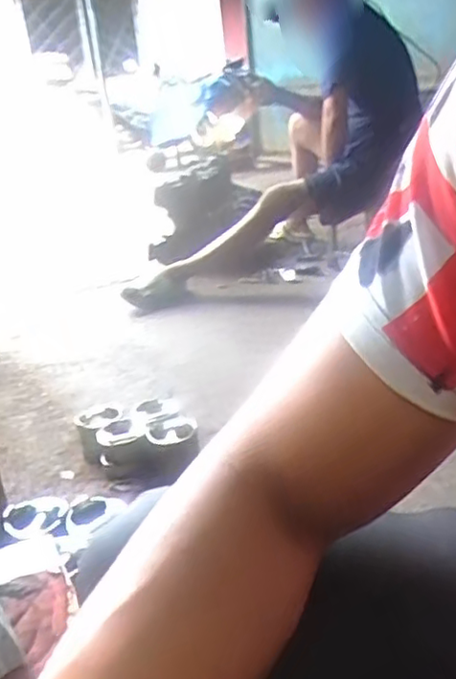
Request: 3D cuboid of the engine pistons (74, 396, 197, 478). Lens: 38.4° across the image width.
[{"bbox_3d":[-0.178,0.193,1.278,0.216,0.087,0.211,-10,22,-11],"label":"engine pistons"}]

